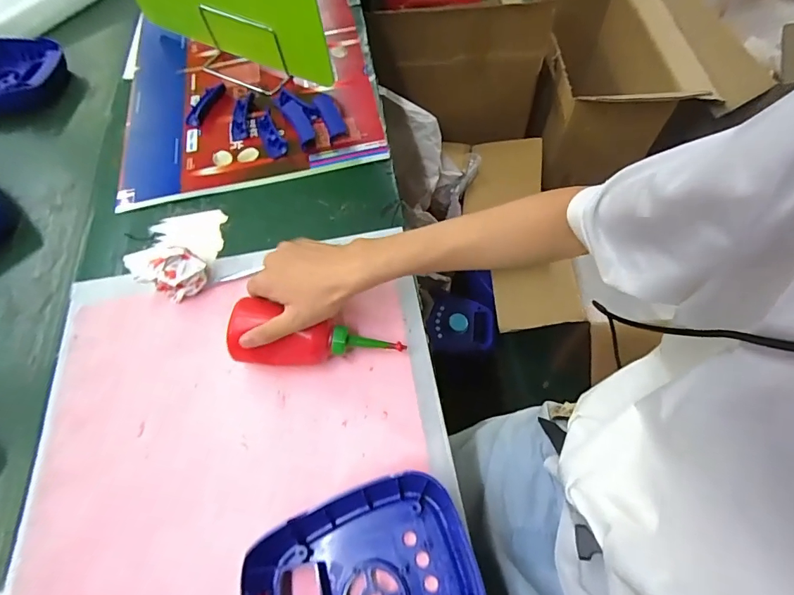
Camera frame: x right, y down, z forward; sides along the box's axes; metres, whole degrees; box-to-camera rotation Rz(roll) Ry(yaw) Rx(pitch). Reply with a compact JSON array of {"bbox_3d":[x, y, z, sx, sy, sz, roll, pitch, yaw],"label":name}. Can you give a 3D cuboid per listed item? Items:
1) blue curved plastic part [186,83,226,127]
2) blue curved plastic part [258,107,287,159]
[{"bbox_3d":[-0.289,-0.291,0.656,0.029,0.009,0.088,15,64,11],"label":"blue curved plastic part"},{"bbox_3d":[-0.180,-0.231,0.620,0.031,0.006,0.089,-35,65,11],"label":"blue curved plastic part"}]

